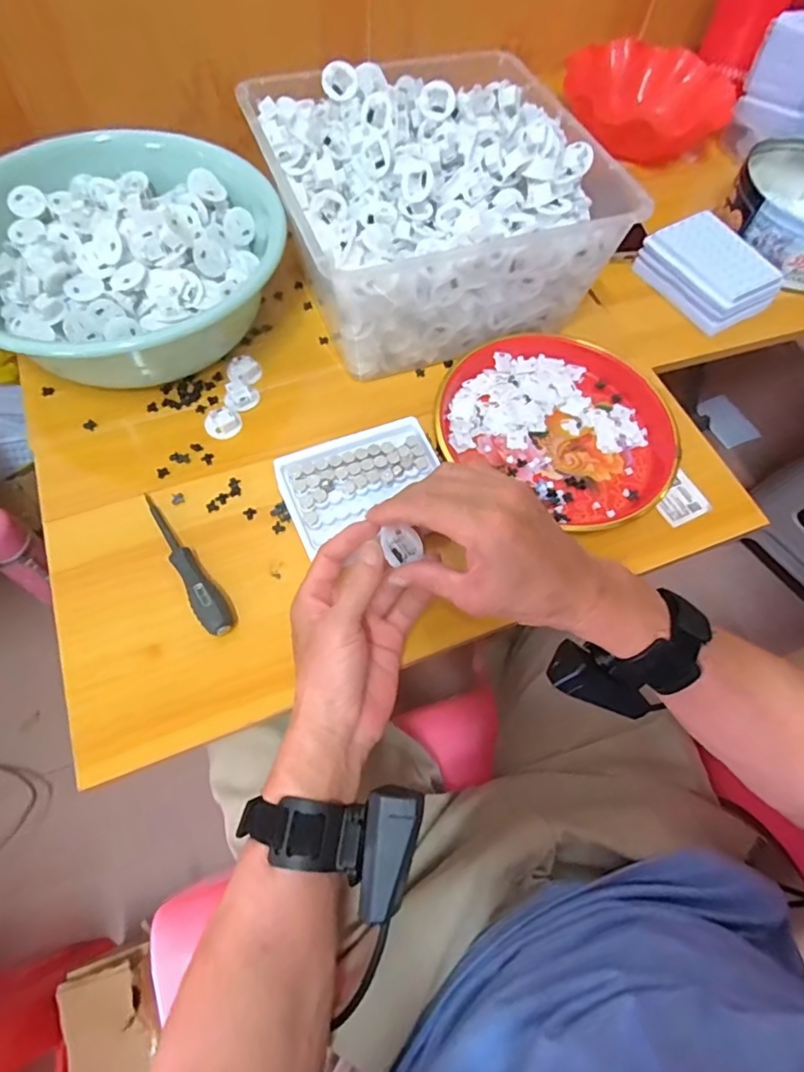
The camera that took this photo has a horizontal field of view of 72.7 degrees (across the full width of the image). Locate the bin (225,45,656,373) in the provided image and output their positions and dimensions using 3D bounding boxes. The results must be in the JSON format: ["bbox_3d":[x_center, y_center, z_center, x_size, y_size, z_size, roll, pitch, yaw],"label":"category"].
[{"bbox_3d":[0.028,-0.329,0.549,0.284,0.150,0.285,-22,67,-14],"label":"bin"}]

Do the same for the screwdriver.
[{"bbox_3d":[-0.172,0.018,0.439,0.023,0.018,0.142,-27,68,-16],"label":"screwdriver"}]

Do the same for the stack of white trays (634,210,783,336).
[{"bbox_3d":[0.352,-0.301,0.626,0.096,0.052,0.135,-28,68,-16],"label":"stack of white trays"}]

